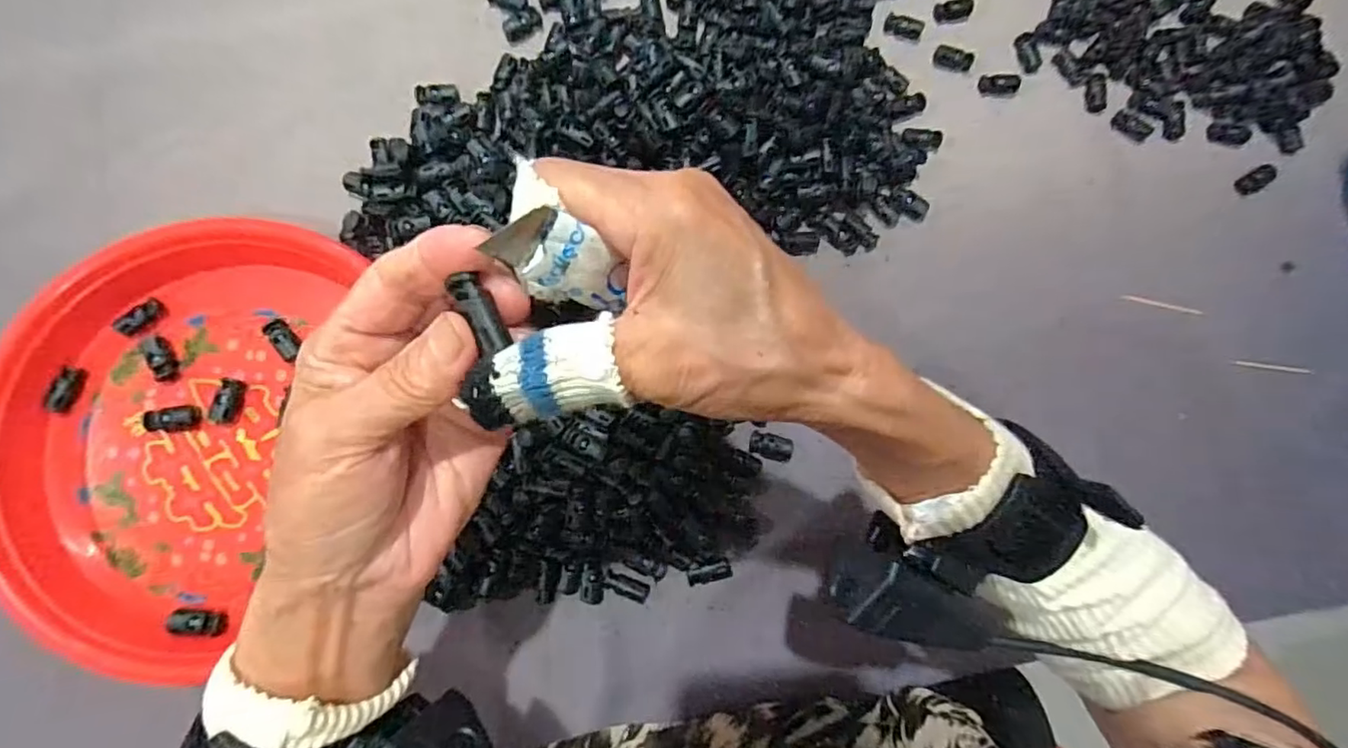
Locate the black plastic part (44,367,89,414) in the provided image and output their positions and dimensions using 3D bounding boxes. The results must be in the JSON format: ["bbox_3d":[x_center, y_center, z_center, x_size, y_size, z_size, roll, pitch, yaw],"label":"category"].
[{"bbox_3d":[-0.359,0.010,0.356,0.011,0.007,0.028,16,81,-2],"label":"black plastic part"}]

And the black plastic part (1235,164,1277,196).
[{"bbox_3d":[0.424,-0.142,0.440,0.029,0.013,0.015,-29,85,-8],"label":"black plastic part"}]

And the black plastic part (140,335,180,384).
[{"bbox_3d":[-0.308,-0.010,0.361,0.013,0.006,0.027,-25,84,-7],"label":"black plastic part"}]

